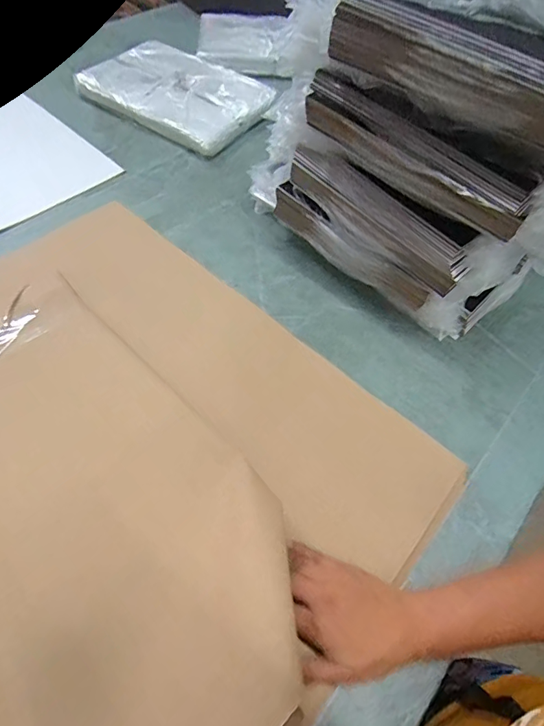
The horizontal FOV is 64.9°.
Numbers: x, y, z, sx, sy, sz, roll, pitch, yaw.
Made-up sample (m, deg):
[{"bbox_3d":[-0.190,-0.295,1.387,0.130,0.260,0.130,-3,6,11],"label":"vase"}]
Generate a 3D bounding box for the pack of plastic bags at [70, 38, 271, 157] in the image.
[{"bbox_3d":[-0.181,-0.514,0.813,0.337,0.035,0.235,34,61,16],"label":"pack of plastic bags"}]

